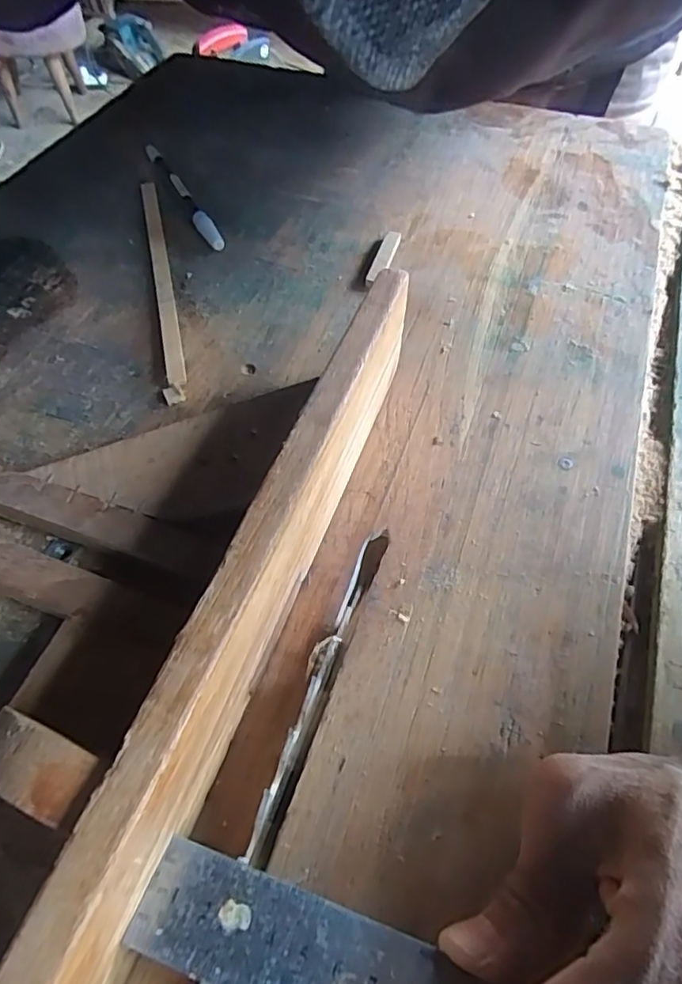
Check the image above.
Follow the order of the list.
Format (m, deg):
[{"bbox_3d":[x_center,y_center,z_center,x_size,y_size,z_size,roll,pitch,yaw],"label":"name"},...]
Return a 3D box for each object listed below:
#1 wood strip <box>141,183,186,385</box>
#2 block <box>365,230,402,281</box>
[{"bbox_3d":[-0.114,-0.138,0.350,0.011,0.011,0.194,-12,58,-8],"label":"wood strip"},{"bbox_3d":[0.028,-0.154,0.364,0.011,0.008,0.053,15,58,9],"label":"block"}]

